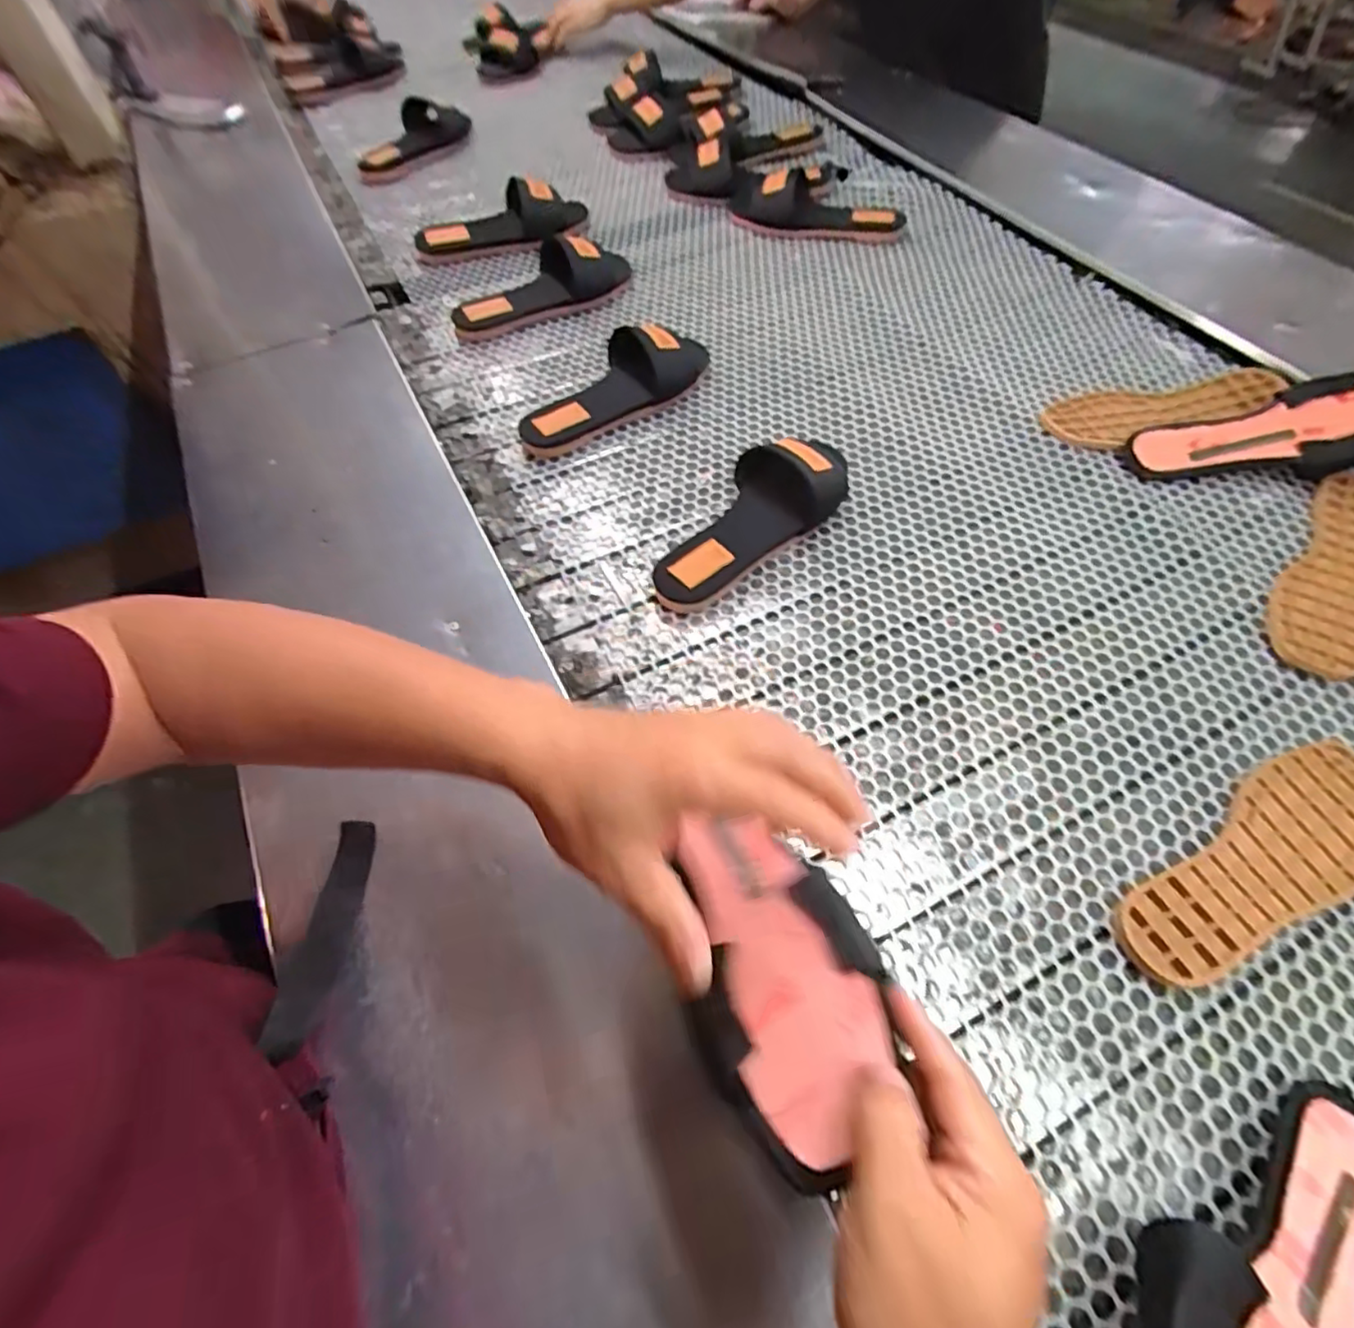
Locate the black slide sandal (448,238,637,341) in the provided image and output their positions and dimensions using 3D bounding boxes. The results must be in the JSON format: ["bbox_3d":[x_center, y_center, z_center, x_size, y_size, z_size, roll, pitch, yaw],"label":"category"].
[{"bbox_3d":[-0.172,-0.493,0.811,0.260,0.057,0.098,-29,62,-15],"label":"black slide sandal"}]

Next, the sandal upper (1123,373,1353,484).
[{"bbox_3d":[0.585,-0.225,0.627,0.248,0.046,0.096,-10,57,15],"label":"sandal upper"}]

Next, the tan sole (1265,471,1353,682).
[{"bbox_3d":[0.596,-0.082,0.562,0.084,0.015,0.252,34,65,21],"label":"tan sole"}]

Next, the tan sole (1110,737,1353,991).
[{"bbox_3d":[0.413,0.136,0.435,0.258,0.013,0.081,-29,62,-15],"label":"tan sole"}]

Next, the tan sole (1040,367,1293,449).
[{"bbox_3d":[0.528,-0.279,0.683,0.259,0.017,0.080,-10,58,-4],"label":"tan sole"}]

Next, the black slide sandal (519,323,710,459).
[{"bbox_3d":[-0.067,-0.316,0.694,0.251,0.061,0.093,-34,63,-17],"label":"black slide sandal"}]

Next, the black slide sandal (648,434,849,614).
[{"bbox_3d":[0.078,-0.152,0.596,0.271,0.056,0.090,-37,64,-19],"label":"black slide sandal"}]

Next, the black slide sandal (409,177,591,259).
[{"bbox_3d":[-0.245,-0.633,0.886,0.246,0.082,0.068,-19,59,-9],"label":"black slide sandal"}]

